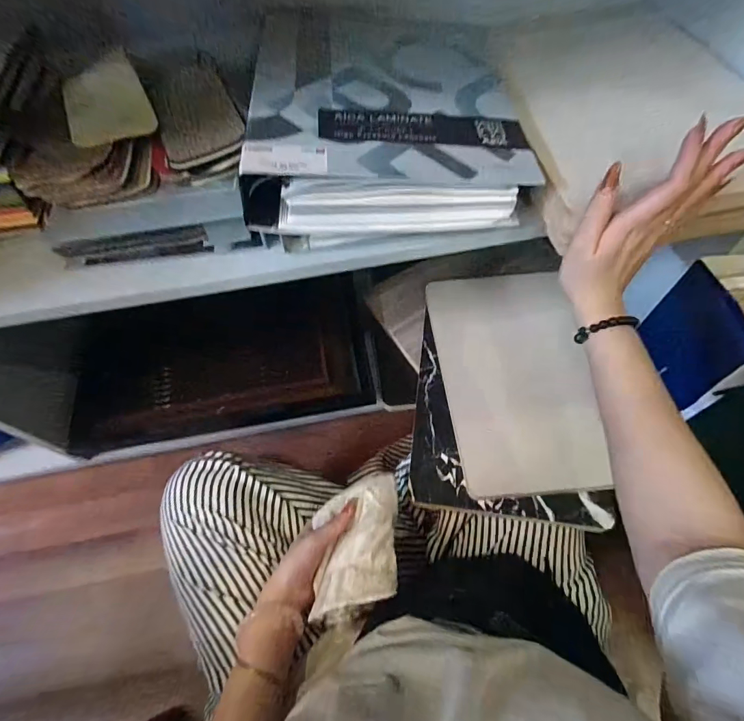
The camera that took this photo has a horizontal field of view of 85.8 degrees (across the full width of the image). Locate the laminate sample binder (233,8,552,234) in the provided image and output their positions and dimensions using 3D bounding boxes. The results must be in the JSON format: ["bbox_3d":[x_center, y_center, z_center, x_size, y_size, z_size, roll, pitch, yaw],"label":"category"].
[{"bbox_3d":[0.011,-0.257,0.423,0.259,0.085,0.319,-5,59,0],"label":"laminate sample binder"}]

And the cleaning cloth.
[{"bbox_3d":[-0.017,0.197,0.445,0.097,0.033,0.132,-7,59,-1],"label":"cleaning cloth"}]

